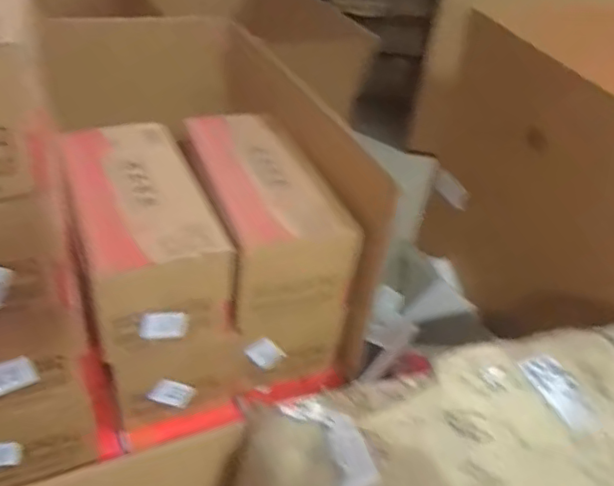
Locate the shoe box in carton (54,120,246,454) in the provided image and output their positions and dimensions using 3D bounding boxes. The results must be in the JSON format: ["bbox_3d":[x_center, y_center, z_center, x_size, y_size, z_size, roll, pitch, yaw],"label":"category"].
[{"bbox_3d":[-0.186,0.031,0.694,0.133,0.223,0.294,-10,40,-21],"label":"shoe box in carton"}]

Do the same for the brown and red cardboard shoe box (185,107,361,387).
[{"bbox_3d":[-0.059,-0.005,0.736,0.132,0.197,0.273,-10,39,-21],"label":"brown and red cardboard shoe box"}]

